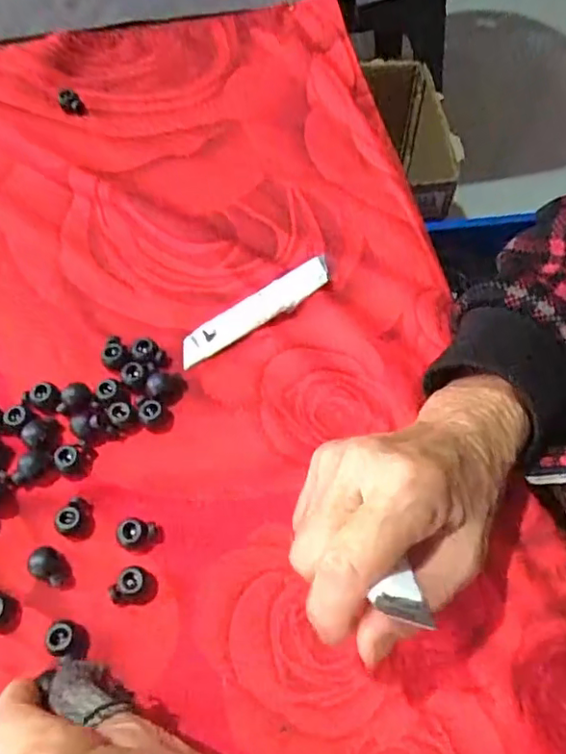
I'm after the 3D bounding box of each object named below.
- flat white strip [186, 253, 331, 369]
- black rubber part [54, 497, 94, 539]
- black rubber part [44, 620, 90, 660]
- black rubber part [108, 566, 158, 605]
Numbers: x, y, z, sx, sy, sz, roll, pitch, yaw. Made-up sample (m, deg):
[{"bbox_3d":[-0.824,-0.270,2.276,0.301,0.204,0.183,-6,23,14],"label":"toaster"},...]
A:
[{"bbox_3d":[-0.016,-0.040,0.346,0.102,0.007,0.019,-31,67,-15],"label":"flat white strip"},{"bbox_3d":[-0.103,0.071,0.296,0.016,0.008,0.019,22,65,11],"label":"black rubber part"},{"bbox_3d":[-0.099,0.121,0.271,0.018,0.010,0.015,11,63,6],"label":"black rubber part"},{"bbox_3d":[-0.071,0.101,0.282,0.017,0.010,0.020,35,68,17],"label":"black rubber part"}]

